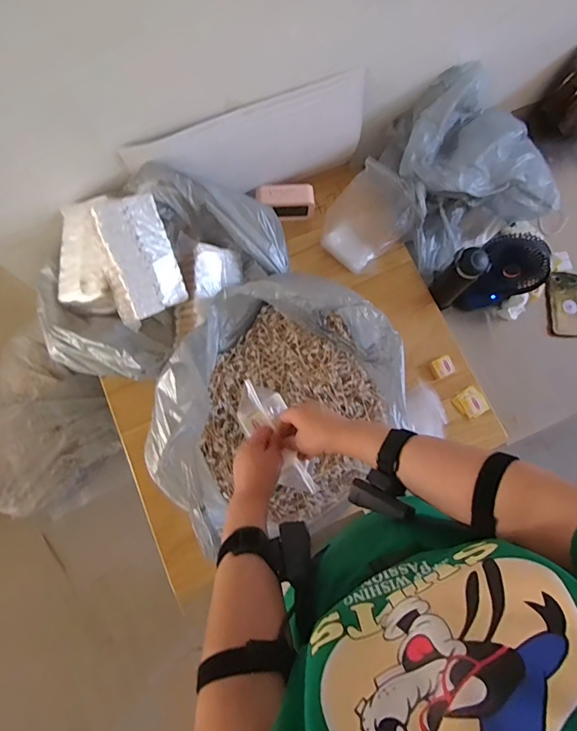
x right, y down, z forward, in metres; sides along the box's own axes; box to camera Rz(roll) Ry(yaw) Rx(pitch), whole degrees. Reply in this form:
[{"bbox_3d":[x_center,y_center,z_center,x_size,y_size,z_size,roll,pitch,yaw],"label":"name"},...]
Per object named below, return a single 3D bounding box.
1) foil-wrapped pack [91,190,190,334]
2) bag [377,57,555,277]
[{"bbox_3d":[-0.277,-0.194,0.816,0.123,0.057,0.216,-26,109,-30],"label":"foil-wrapped pack"},{"bbox_3d":[0.426,-0.471,1.075,0.380,0.252,0.353,-27,78,-7],"label":"bag"}]

